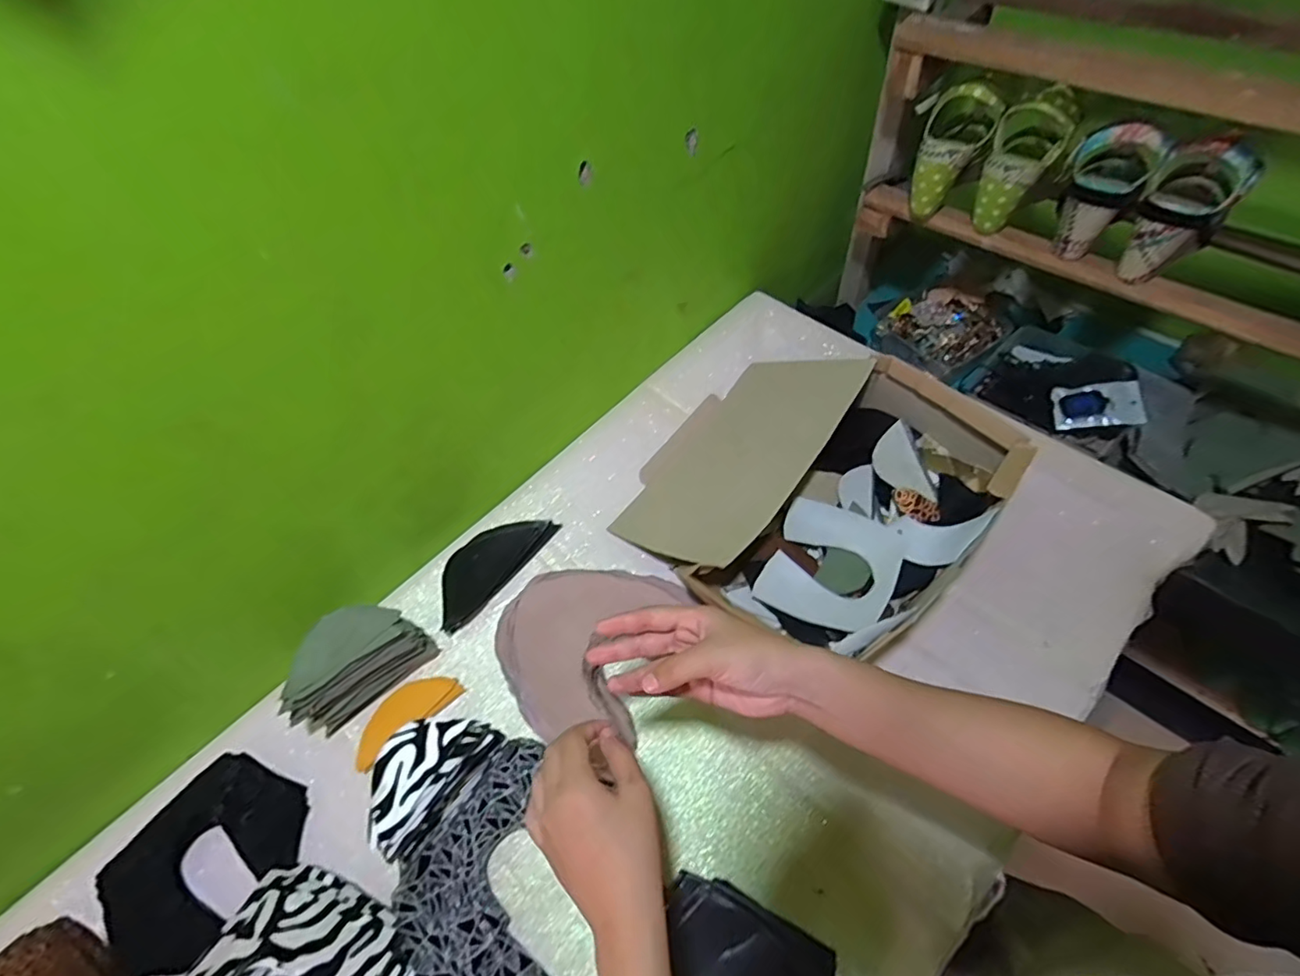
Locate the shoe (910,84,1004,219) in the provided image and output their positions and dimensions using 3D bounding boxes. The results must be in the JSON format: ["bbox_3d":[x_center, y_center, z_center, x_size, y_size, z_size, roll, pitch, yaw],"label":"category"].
[{"bbox_3d":[0.370,-0.423,0.723,0.078,0.141,0.071,37,37,26],"label":"shoe"}]

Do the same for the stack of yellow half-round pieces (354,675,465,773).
[{"bbox_3d":[-0.247,0.225,0.571,0.109,0.009,0.047,-40,61,-20],"label":"stack of yellow half-round pieces"}]

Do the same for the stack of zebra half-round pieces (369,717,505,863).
[{"bbox_3d":[-0.199,0.252,0.504,0.058,0.073,0.117,28,62,22],"label":"stack of zebra half-round pieces"}]

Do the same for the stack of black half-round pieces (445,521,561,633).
[{"bbox_3d":[-0.186,0.083,0.651,0.072,0.021,0.161,30,63,23],"label":"stack of black half-round pieces"}]

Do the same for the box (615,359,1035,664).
[{"bbox_3d":[0.162,-0.004,0.625,0.348,0.103,0.337,35,65,25],"label":"box"}]

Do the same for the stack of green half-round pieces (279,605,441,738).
[{"bbox_3d":[-0.292,0.172,0.556,0.136,0.095,0.055,-36,60,-18],"label":"stack of green half-round pieces"}]

